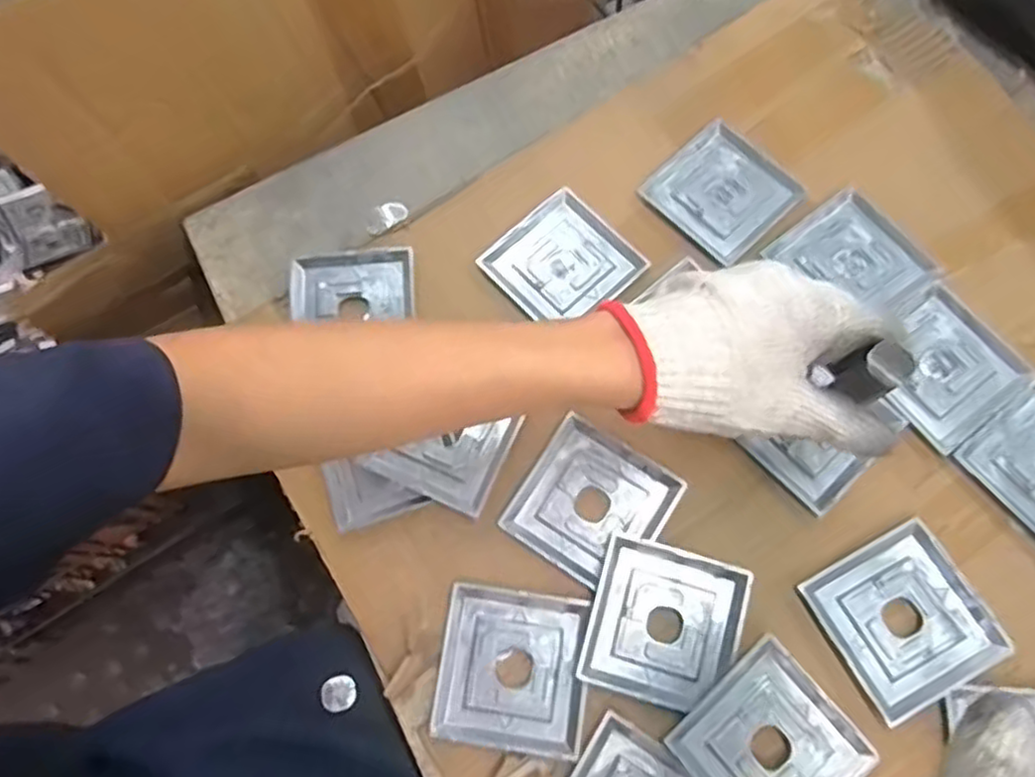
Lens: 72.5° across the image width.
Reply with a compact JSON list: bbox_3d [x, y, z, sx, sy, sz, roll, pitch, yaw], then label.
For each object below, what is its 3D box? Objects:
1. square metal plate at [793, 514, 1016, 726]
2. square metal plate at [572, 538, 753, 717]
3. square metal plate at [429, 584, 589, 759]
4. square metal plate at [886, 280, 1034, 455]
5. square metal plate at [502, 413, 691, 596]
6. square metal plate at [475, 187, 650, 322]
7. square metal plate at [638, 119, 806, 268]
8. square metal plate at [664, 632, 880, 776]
[{"bbox_3d":[0.234,0.139,0.428,0.090,0.013,0.089,-28,75,-6],"label":"square metal plate"},{"bbox_3d":[0.090,0.145,0.434,0.088,0.010,0.089,17,75,6],"label":"square metal plate"},{"bbox_3d":[-0.003,0.171,0.432,0.088,0.008,0.089,7,74,4],"label":"square metal plate"},{"bbox_3d":[0.287,-0.015,0.479,0.090,0.004,0.088,-37,76,-9],"label":"square metal plate"},{"bbox_3d":[0.048,0.075,0.460,0.090,0.007,0.090,33,77,10],"label":"square metal plate"},{"bbox_3d":[0.033,-0.091,0.511,0.090,0.007,0.087,-42,77,-10],"label":"square metal plate"},{"bbox_3d":[0.152,-0.146,0.524,0.088,0.006,0.089,-43,77,-10],"label":"square metal plate"},{"bbox_3d":[0.147,0.208,0.408,0.090,0.012,0.088,-39,76,-9],"label":"square metal plate"}]

